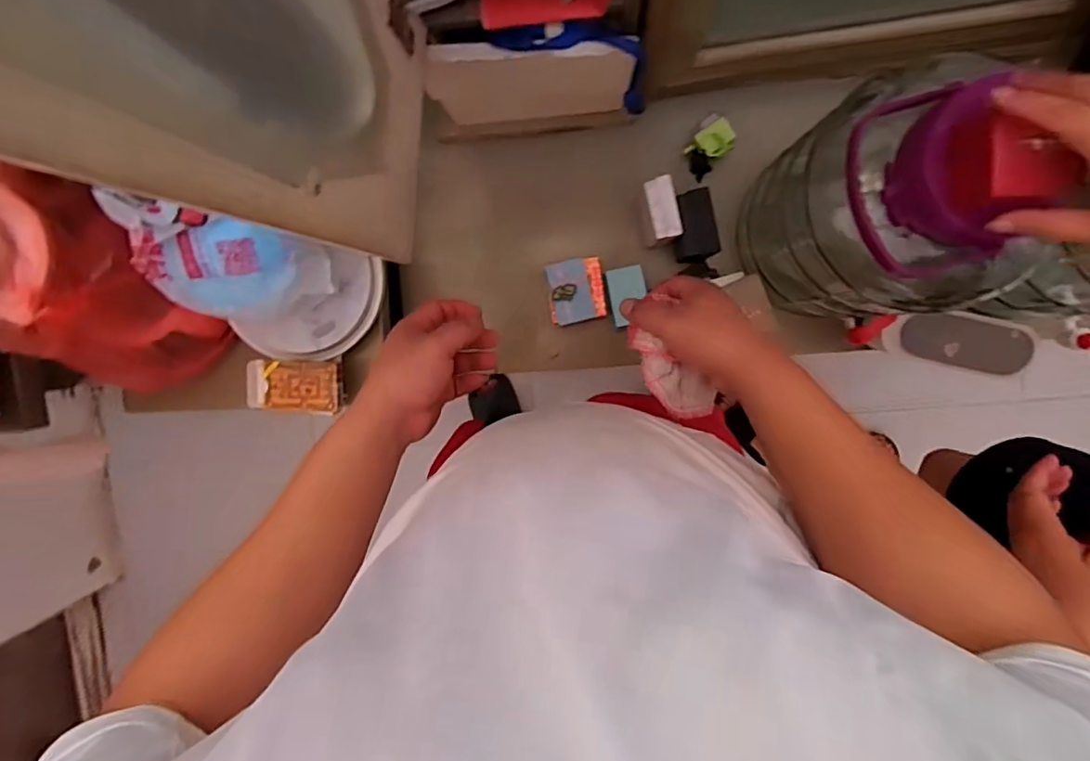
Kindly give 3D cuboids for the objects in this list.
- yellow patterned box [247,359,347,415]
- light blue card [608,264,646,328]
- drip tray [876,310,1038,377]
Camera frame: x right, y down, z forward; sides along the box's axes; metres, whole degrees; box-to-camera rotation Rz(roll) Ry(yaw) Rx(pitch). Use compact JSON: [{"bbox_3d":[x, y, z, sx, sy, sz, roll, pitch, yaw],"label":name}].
[{"bbox_3d":[-0.297,0.008,0.661,0.117,0.022,0.062,1,96,4],"label":"yellow patterned box"},{"bbox_3d":[0.110,-0.111,0.736,0.047,0.006,0.075,-10,95,5],"label":"light blue card"},{"bbox_3d":[0.511,-0.048,0.685,0.176,0.037,0.062,11,96,3],"label":"drip tray"}]

